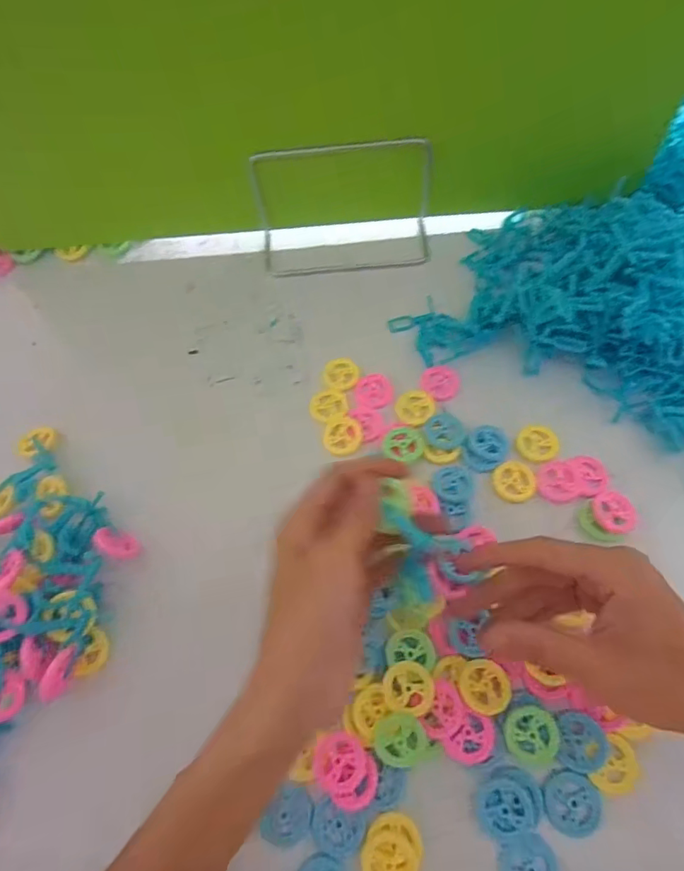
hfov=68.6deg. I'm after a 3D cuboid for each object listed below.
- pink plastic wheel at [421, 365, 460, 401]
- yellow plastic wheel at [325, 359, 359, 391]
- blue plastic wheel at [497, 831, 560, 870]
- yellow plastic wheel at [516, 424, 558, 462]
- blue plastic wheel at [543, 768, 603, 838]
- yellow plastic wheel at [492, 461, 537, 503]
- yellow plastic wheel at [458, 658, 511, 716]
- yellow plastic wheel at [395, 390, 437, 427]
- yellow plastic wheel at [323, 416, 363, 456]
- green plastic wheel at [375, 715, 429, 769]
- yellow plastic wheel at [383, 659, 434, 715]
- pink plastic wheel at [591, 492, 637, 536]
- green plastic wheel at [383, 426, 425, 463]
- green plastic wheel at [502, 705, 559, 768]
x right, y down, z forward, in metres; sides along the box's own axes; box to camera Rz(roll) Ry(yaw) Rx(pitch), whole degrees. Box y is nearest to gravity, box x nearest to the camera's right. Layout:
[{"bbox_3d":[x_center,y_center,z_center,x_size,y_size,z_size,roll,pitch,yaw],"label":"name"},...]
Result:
[{"bbox_3d":[0.079,-0.041,0.399,0.030,0.010,0.028,-2,65,5],"label":"pink plastic wheel"},{"bbox_3d":[0.000,-0.050,0.409,0.027,0.004,0.029,-2,65,5],"label":"yellow plastic wheel"},{"bbox_3d":[0.099,0.229,0.264,0.030,0.004,0.031,-2,65,5],"label":"blue plastic wheel"},{"bbox_3d":[0.144,0.006,0.370,0.028,0.008,0.031,33,72,19],"label":"yellow plastic wheel"},{"bbox_3d":[0.126,0.201,0.274,0.029,0.004,0.030,-2,65,5],"label":"blue plastic wheel"},{"bbox_3d":[0.123,0.032,0.357,0.030,0.008,0.029,-2,65,5],"label":"yellow plastic wheel"},{"bbox_3d":[0.085,0.149,0.297,0.030,0.005,0.029,-2,65,5],"label":"yellow plastic wheel"},{"bbox_3d":[0.056,-0.022,0.388,0.030,0.006,0.029,-2,65,5],"label":"yellow plastic wheel"},{"bbox_3d":[0.000,-0.001,0.379,0.028,0.005,0.031,-11,65,0],"label":"yellow plastic wheel"},{"bbox_3d":[0.034,0.175,0.288,0.030,0.009,0.027,-7,78,-7],"label":"green plastic wheel"},{"bbox_3d":[0.040,0.149,0.298,0.029,0.007,0.027,-2,65,5],"label":"yellow plastic wheel"},{"bbox_3d":[0.185,0.052,0.339,0.030,0.005,0.028,-2,65,5],"label":"pink plastic wheel"},{"bbox_3d":[0.046,0.006,0.372,0.029,0.006,0.027,-2,65,5],"label":"green plastic wheel"},{"bbox_3d":[0.109,0.172,0.287,0.029,0.004,0.030,-2,65,5],"label":"green plastic wheel"}]

